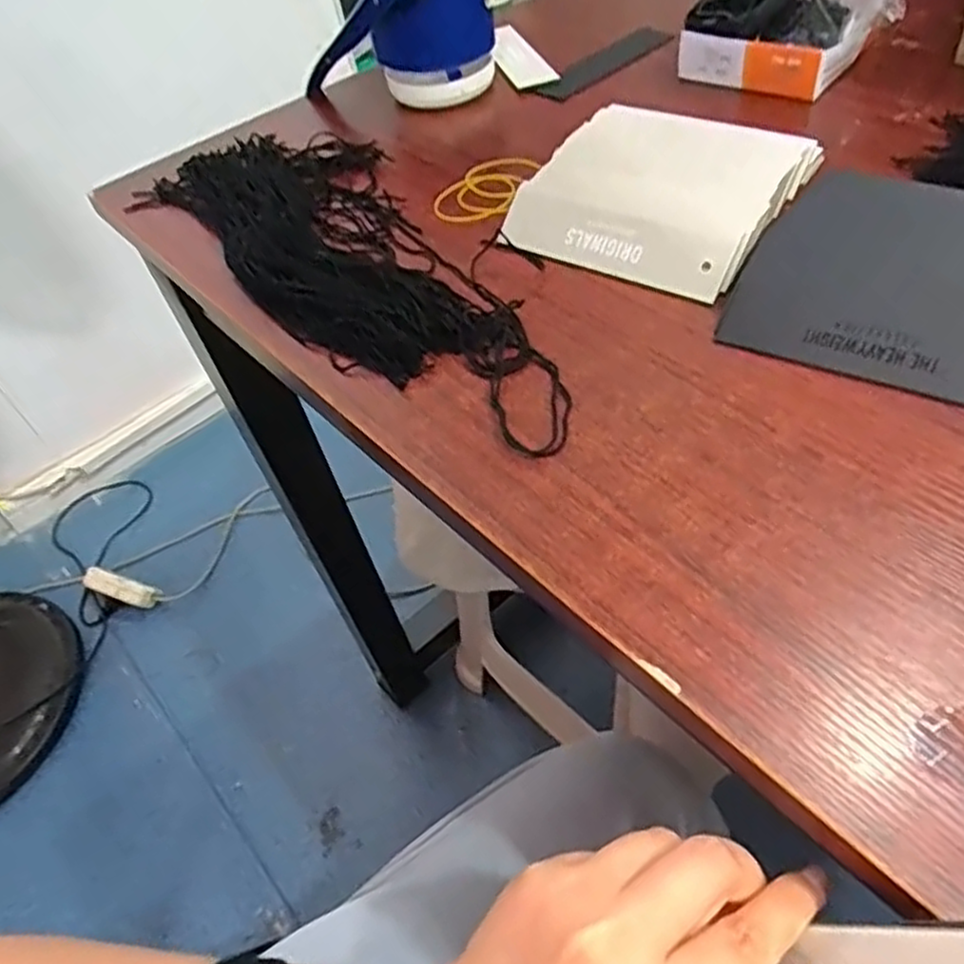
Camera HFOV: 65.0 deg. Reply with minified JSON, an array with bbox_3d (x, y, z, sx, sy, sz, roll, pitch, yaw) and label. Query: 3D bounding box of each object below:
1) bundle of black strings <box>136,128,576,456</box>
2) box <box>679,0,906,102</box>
[{"bbox_3d":[-0.077,-0.133,0.427,0.125,0.028,0.372,-35,51,-19],"label":"bundle of black strings"},{"bbox_3d":[0.211,-0.311,0.505,0.119,0.052,0.117,26,57,29],"label":"box"}]

